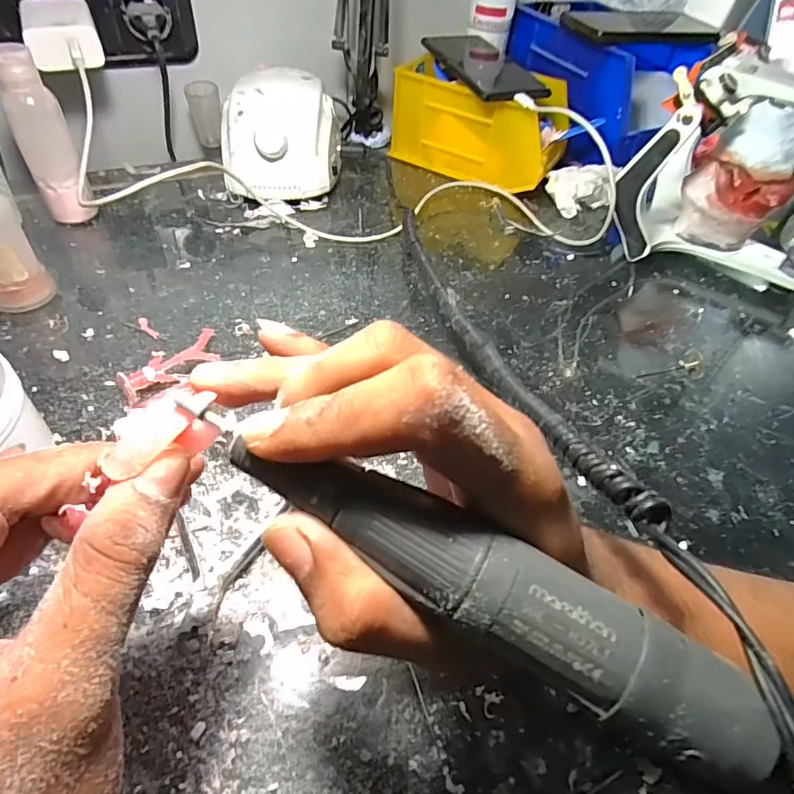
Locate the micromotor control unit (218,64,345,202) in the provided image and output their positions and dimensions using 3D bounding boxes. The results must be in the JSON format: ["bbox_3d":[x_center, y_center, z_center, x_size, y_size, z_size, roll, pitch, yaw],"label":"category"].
[{"bbox_3d":[-0.110,-0.250,0.495,0.109,0.080,0.134,-4,49,-10],"label":"micromotor control unit"}]

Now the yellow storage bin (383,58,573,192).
[{"bbox_3d":[0.091,-0.290,0.548,0.167,0.089,0.103,29,52,18],"label":"yellow storage bin"}]

